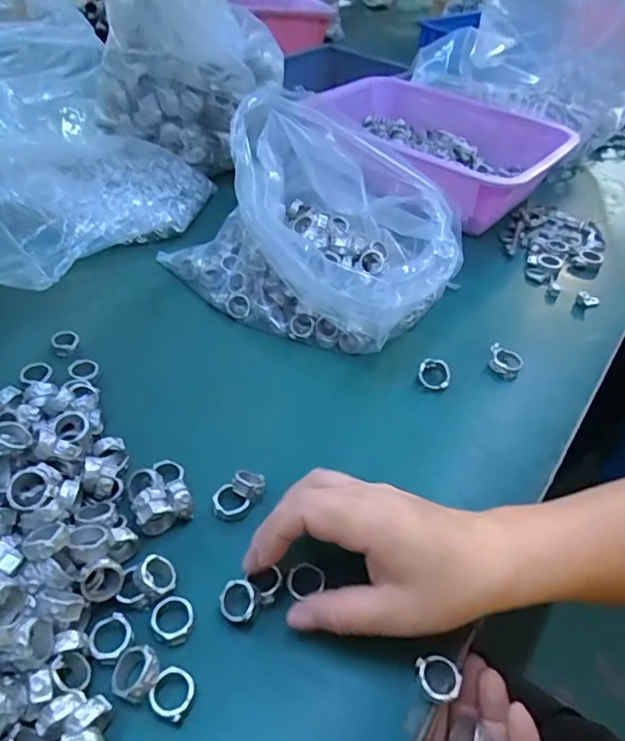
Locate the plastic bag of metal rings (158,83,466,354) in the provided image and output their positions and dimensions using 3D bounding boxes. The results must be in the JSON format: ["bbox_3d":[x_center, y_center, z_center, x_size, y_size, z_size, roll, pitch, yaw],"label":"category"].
[{"bbox_3d":[0.002,-0.127,0.494,0.257,0.146,0.168,31,48,24],"label":"plastic bag of metal rings"}]

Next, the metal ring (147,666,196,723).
[{"bbox_3d":[-0.065,0.151,0.263,0.019,0.007,0.020,20,44,15],"label":"metal ring"}]

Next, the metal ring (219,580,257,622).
[{"bbox_3d":[-0.039,0.121,0.295,0.019,0.012,0.019,3,43,-3],"label":"metal ring"}]

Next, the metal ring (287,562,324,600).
[{"bbox_3d":[-0.004,0.115,0.309,0.020,0.005,0.019,2,41,-2],"label":"metal ring"}]

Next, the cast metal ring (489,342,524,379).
[{"bbox_3d":[0.160,-0.011,0.462,0.027,0.019,0.026,3,43,-3],"label":"cast metal ring"}]

